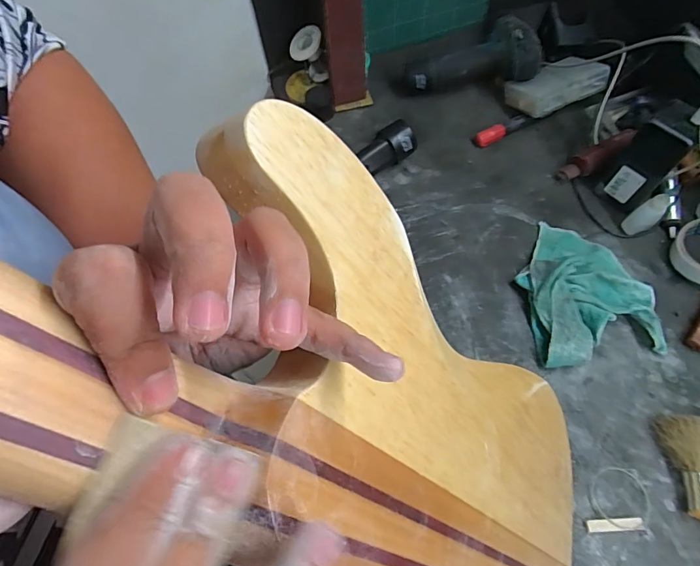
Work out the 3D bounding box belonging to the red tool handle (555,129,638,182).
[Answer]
[{"bbox_3d":[0.315,-0.163,0.549,0.099,0.025,0.032,-35,65,22],"label":"red tool handle"}]

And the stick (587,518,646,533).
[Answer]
[{"bbox_3d":[0.255,0.233,0.407,0.052,0.005,0.011,-4,66,1],"label":"stick"}]

